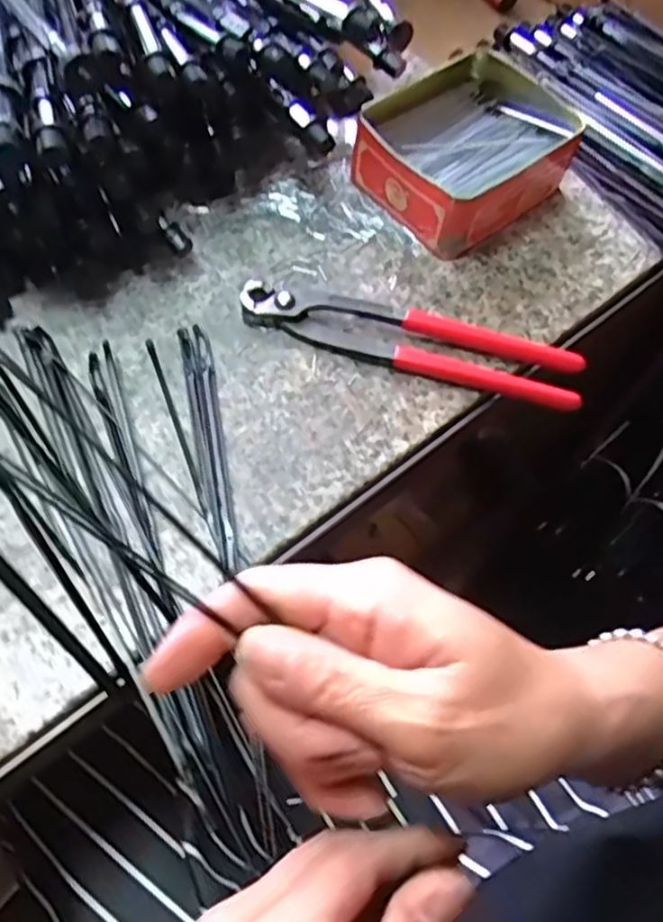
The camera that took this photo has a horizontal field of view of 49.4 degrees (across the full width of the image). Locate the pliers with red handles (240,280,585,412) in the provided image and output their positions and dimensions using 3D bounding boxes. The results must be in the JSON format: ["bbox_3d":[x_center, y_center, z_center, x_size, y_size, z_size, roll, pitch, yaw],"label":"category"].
[{"bbox_3d":[0.045,-0.071,0.409,0.192,0.015,0.043,18,62,4],"label":"pliers with red handles"}]

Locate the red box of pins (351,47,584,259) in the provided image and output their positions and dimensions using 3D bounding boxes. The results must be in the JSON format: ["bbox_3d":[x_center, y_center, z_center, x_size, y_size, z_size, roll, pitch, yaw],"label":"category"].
[{"bbox_3d":[0.082,-0.199,0.459,0.123,0.048,0.108,-38,72,-20],"label":"red box of pins"}]

